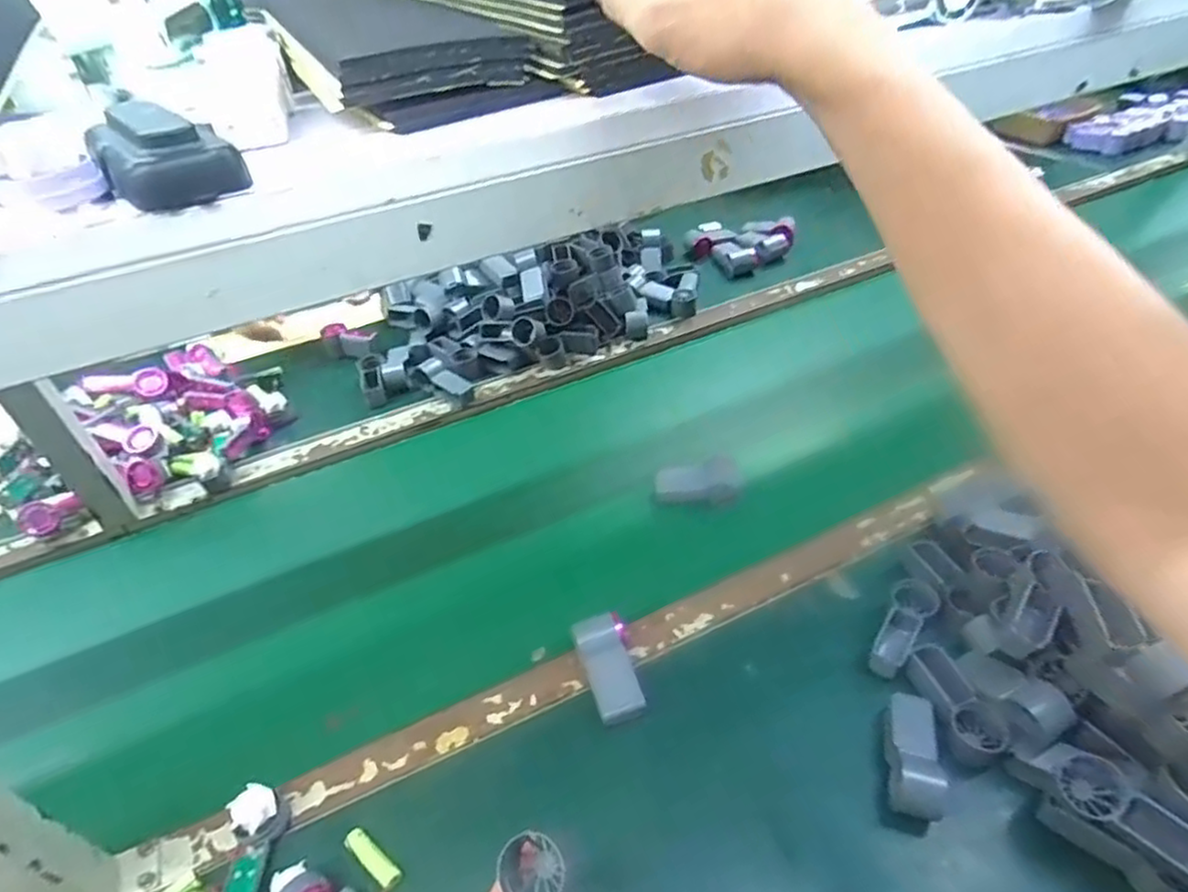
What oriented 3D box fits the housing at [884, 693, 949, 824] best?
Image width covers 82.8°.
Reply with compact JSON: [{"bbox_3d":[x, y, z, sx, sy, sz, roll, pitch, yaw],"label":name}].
[{"bbox_3d":[0.244,0.239,0.521,0.040,0.038,0.093,7,42,15],"label":"housing"}]

